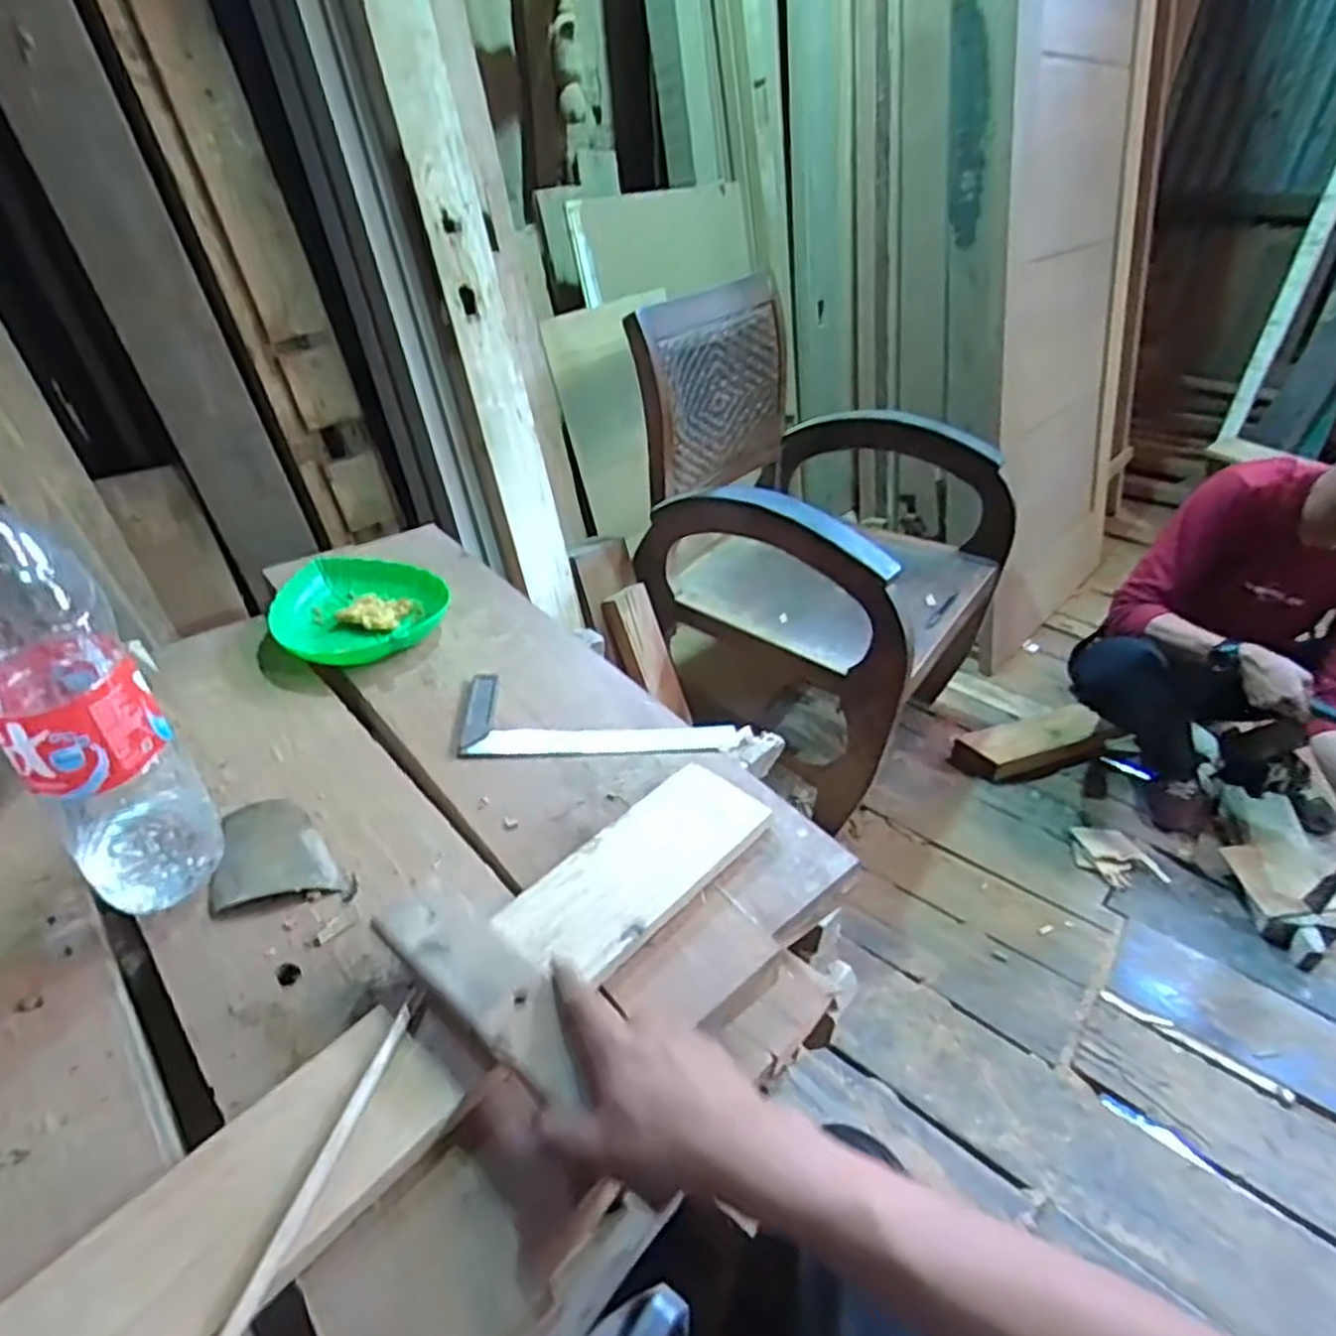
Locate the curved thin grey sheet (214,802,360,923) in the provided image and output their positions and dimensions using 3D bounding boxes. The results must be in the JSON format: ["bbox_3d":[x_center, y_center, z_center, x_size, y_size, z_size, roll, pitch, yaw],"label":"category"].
[{"bbox_3d":[-0.295,0.138,0.608,0.096,0.014,0.107,-9,37,-14],"label":"curved thin grey sheet"}]

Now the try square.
[{"bbox_3d":[-0.066,0.043,0.754,0.253,0.007,0.110,0,36,-3],"label":"try square"}]

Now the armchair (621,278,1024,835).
[{"bbox_3d":[0.298,-0.231,1.551,0.592,0.825,0.603,22,41,26],"label":"armchair"}]

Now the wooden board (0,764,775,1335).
[{"bbox_3d":[-0.162,0.239,0.450,0.086,0.022,0.647,28,43,31],"label":"wooden board"}]

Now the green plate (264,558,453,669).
[{"bbox_3d":[-0.333,-0.062,0.857,0.171,0.039,0.172,1,36,-1],"label":"green plate"}]

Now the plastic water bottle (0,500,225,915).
[{"bbox_3d":[-0.369,0.034,0.495,0.089,0.309,0.079,-28,45,-34],"label":"plastic water bottle"}]

